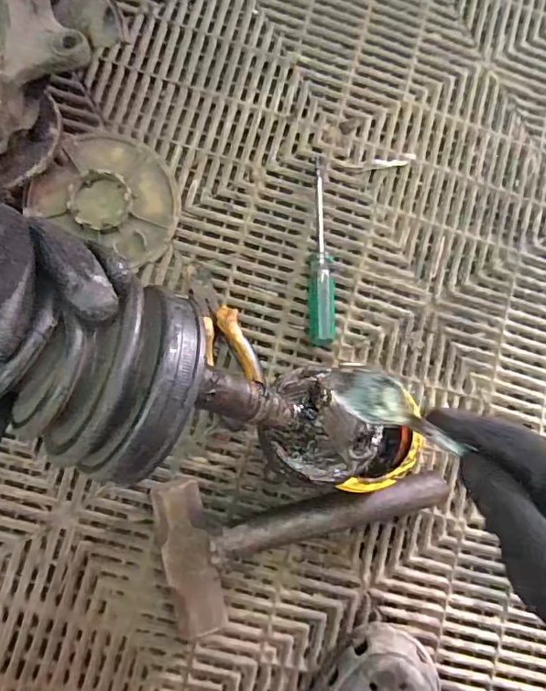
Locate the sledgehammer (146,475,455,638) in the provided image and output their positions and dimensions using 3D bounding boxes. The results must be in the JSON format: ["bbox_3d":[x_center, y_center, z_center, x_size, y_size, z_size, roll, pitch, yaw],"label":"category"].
[{"bbox_3d":[0.031,0.175,0.467,0.259,0.049,0.128,-4,84,-10],"label":"sledgehammer"}]

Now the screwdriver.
[{"bbox_3d":[0.049,-0.094,0.506,0.024,0.027,0.185,2,83,-9],"label":"screwdriver"}]

